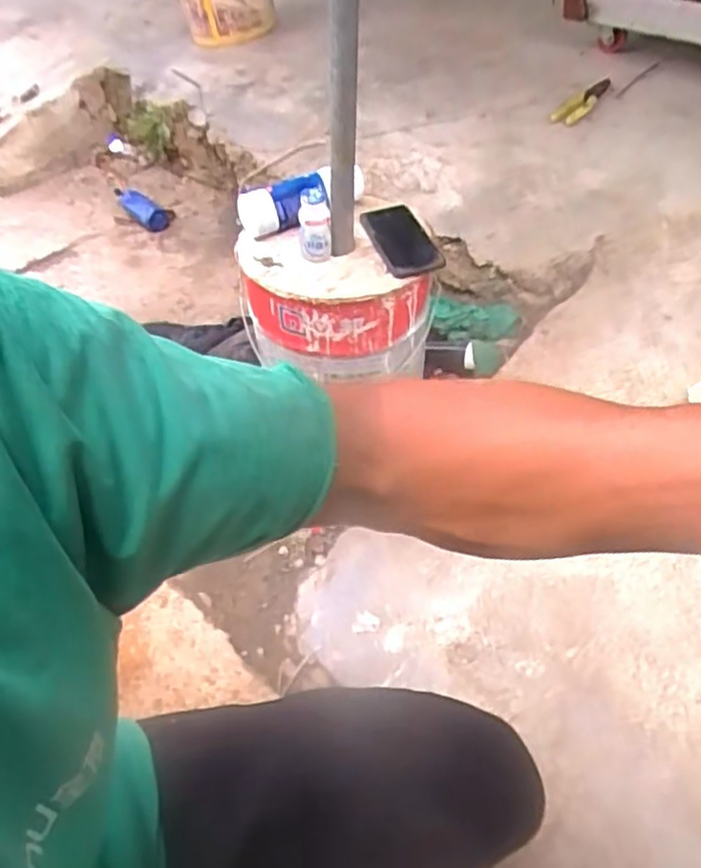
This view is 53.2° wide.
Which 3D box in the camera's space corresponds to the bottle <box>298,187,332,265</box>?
[{"bbox_3d":[-0.044,-0.298,0.988,0.048,0.095,0.050,-4,44,4],"label":"bottle"}]

